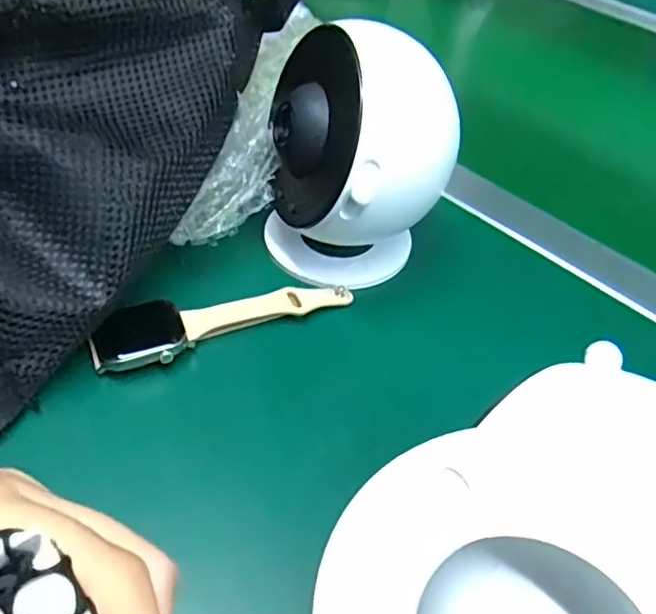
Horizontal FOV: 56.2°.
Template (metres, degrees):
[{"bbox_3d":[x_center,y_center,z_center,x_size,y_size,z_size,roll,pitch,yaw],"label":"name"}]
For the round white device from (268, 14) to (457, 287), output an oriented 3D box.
[{"bbox_3d":[0.013,-0.072,0.312,0.095,0.115,0.082,9,44,3],"label":"round white device"}]

